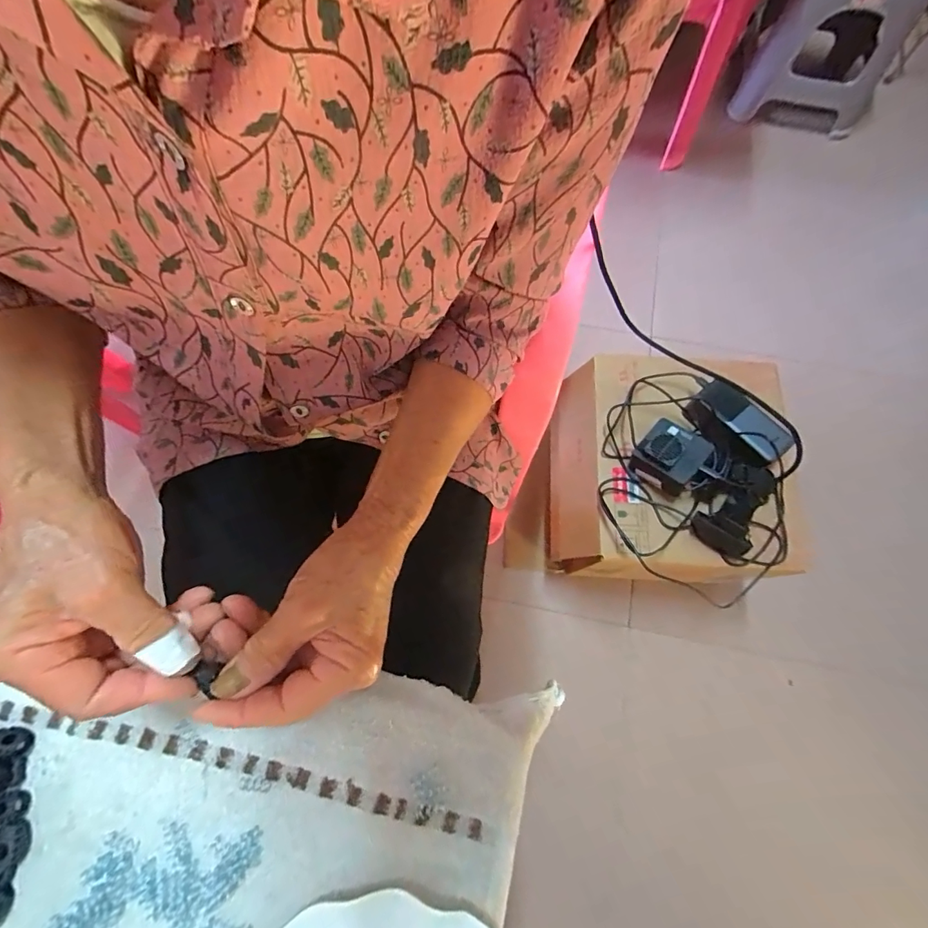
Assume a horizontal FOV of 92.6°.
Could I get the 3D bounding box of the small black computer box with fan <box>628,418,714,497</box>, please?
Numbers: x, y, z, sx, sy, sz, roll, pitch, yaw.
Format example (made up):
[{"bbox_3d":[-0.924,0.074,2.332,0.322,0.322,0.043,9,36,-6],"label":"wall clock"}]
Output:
[{"bbox_3d":[0.275,-0.008,0.603,0.075,0.068,0.071,39,76,12],"label":"small black computer box with fan"}]

